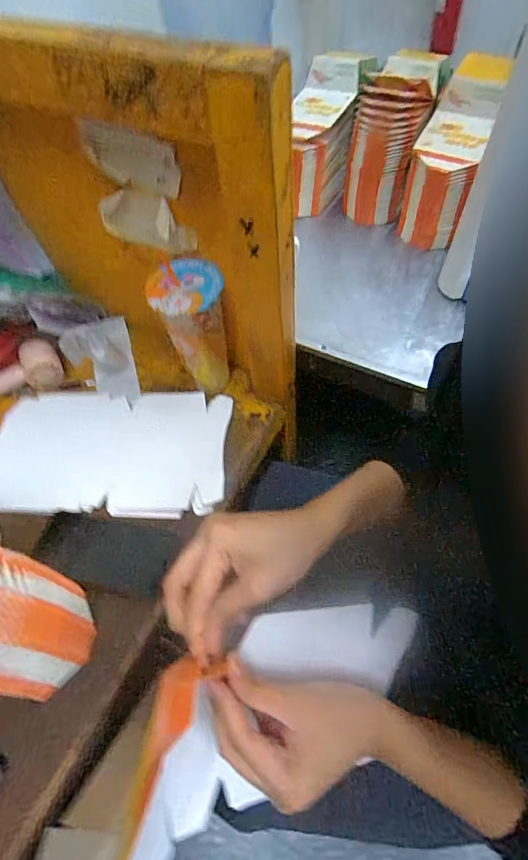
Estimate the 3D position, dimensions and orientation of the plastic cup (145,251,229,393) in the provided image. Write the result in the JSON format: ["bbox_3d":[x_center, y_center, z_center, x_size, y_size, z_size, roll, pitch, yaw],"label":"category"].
[{"bbox_3d":[-0.089,-0.123,0.553,0.085,0.172,0.089,-17,58,-7],"label":"plastic cup"}]

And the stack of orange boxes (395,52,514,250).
[{"bbox_3d":[0.336,-0.498,0.775,0.101,0.217,0.279,20,61,13],"label":"stack of orange boxes"}]

